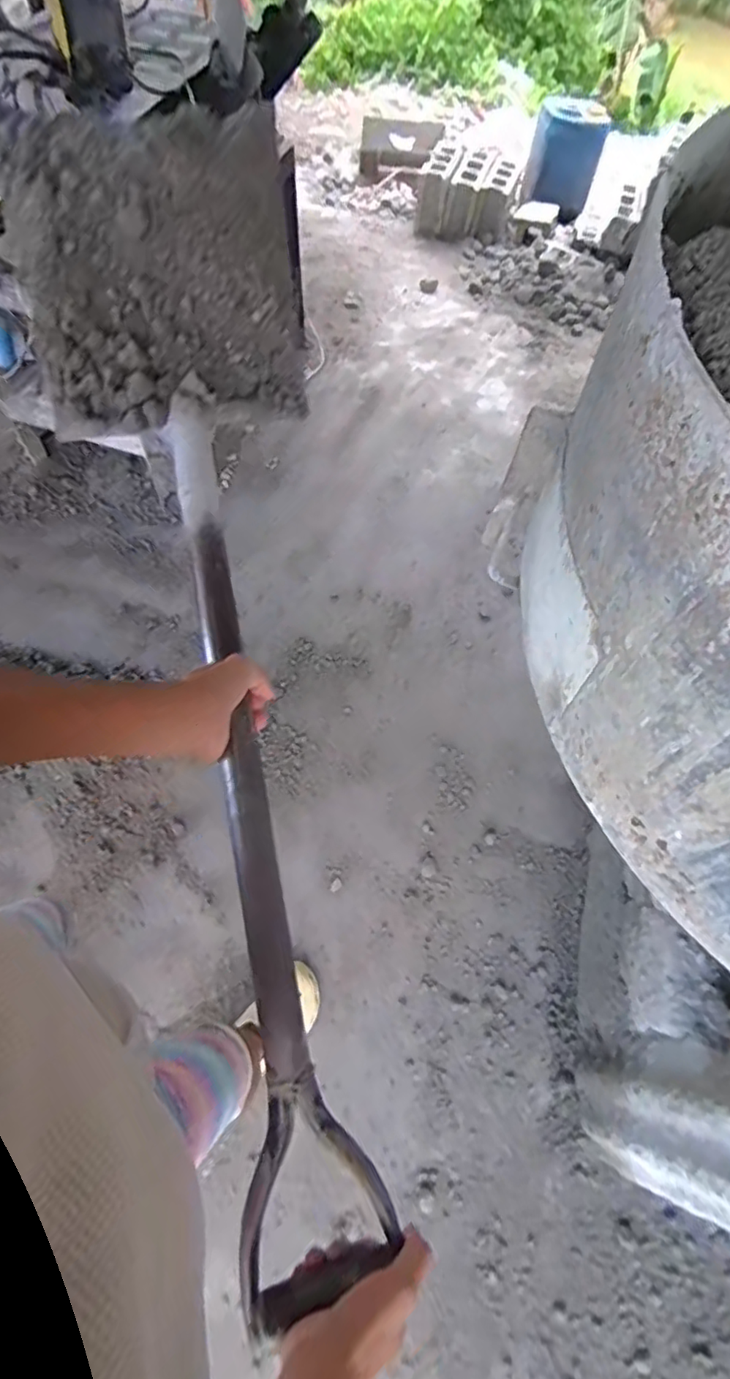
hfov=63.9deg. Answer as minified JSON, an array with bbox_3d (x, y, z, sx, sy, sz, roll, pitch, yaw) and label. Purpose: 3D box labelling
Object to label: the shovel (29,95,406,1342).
[{"bbox_3d":[-0.097,-0.002,0.466,0.205,0.137,0.875,-11,86,-9],"label":"shovel"}]

